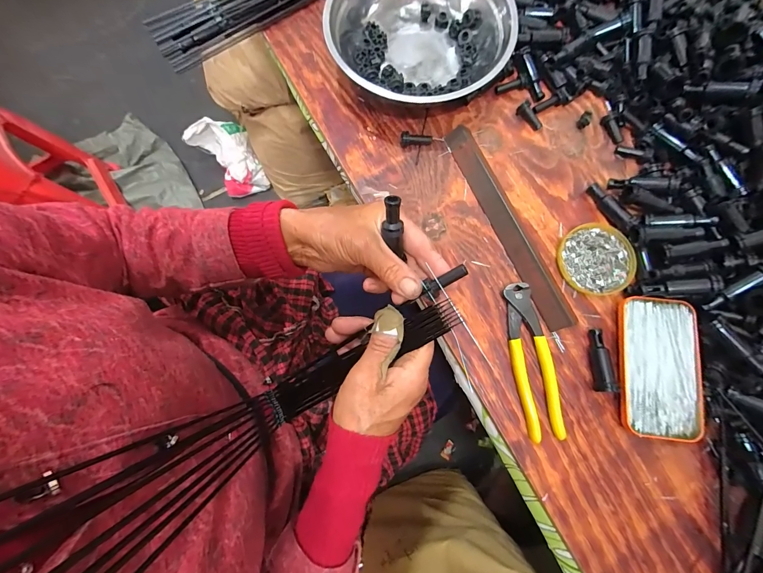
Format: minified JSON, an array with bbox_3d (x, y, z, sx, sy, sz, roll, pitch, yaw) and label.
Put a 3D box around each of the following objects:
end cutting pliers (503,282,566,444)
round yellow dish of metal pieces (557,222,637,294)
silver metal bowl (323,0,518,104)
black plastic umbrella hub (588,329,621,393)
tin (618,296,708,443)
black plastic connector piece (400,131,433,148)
[{"bbox_3d":[0.162,0.079,0.373,0.040,0.014,0.164,-9,79,-2],"label":"end cutting pliers"},{"bbox_3d":[0.249,-0.032,0.398,0.085,0.006,0.081,0,78,0],"label":"round yellow dish of metal pieces"},{"bbox_3d":[0.045,-0.305,0.424,0.209,0.062,0.210,0,78,0],"label":"silver metal bowl"},{"bbox_3d":[0.238,0.079,0.367,0.019,0.023,0.065,4,78,0],"label":"black plastic umbrella hub"},{"bbox_3d":[0.294,0.085,0.368,0.086,0.018,0.142,5,78,1],"label":"tin"},{"bbox_3d":[0.043,-0.181,0.424,0.039,0.016,0.012,0,78,0],"label":"black plastic connector piece"}]

